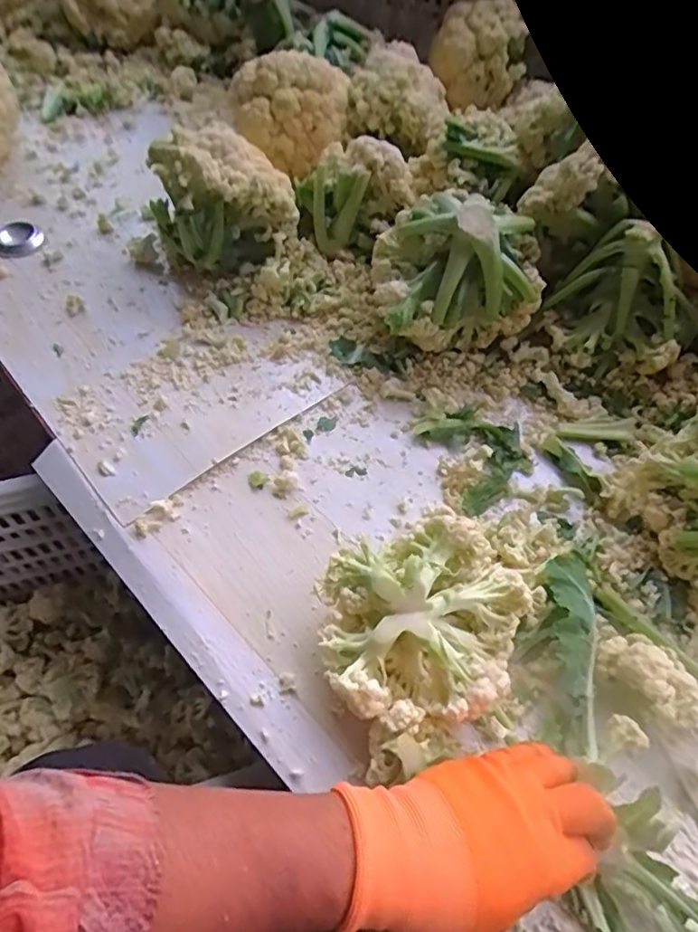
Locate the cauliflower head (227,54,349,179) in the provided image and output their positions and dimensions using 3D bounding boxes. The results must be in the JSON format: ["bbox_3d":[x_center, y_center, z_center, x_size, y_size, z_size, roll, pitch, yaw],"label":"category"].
[{"bbox_3d":[-0.074,-0.434,0.710,0.141,0.099,0.099,5,56,1],"label":"cauliflower head"}]

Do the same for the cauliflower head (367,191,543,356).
[{"bbox_3d":[0.109,-0.204,0.604,0.164,0.148,0.129,-9,59,-7],"label":"cauliflower head"}]

